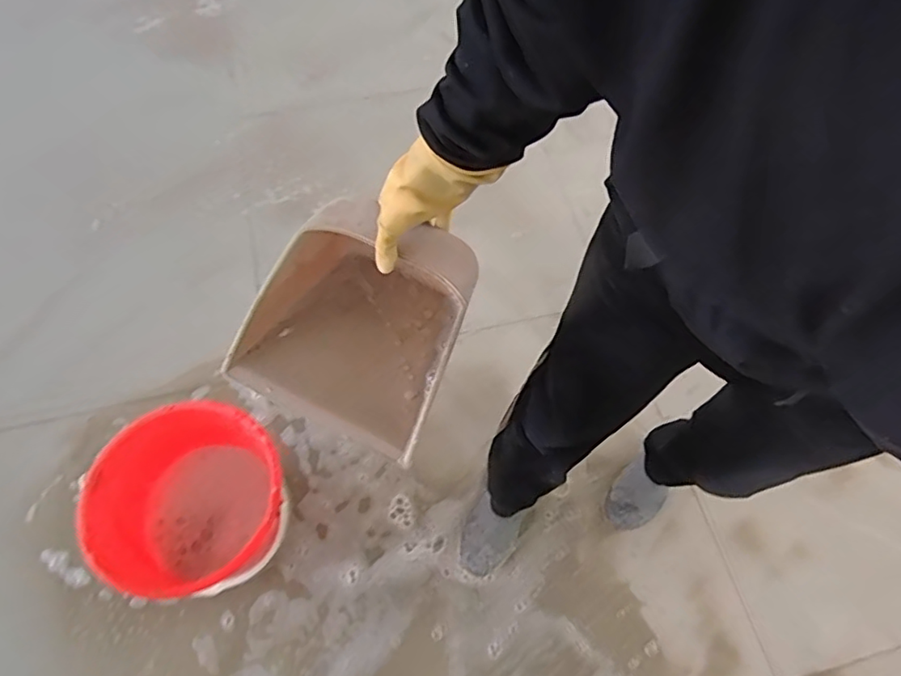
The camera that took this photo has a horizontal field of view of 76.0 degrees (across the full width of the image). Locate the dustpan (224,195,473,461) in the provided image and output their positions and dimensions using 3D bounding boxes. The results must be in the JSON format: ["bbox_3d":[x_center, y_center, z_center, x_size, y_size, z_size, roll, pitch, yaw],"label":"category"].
[{"bbox_3d":[-0.112,-0.022,0.693,0.240,0.122,0.237,24,66,11],"label":"dustpan"}]

